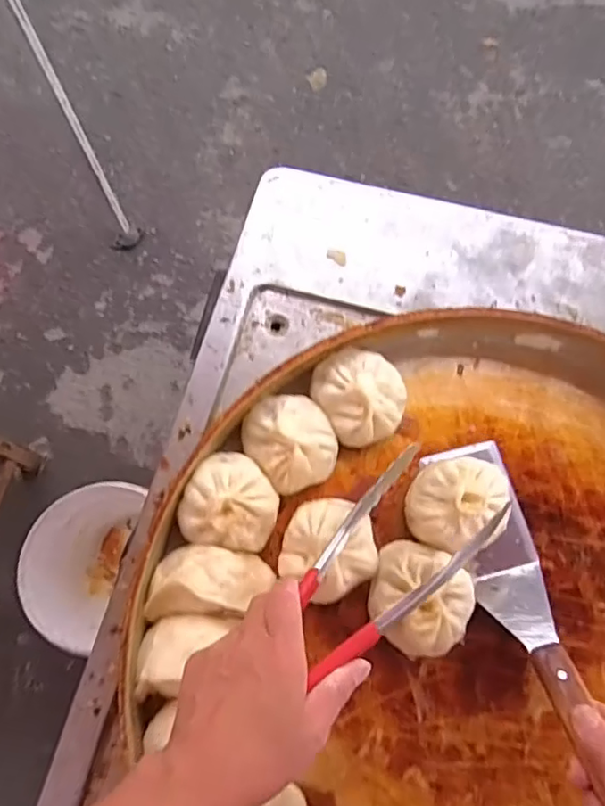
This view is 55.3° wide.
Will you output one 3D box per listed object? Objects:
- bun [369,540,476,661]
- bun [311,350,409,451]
[{"bbox_3d":[0.093,0.155,0.455,0.077,0.040,0.080,0,73,1],"label":"bun"},{"bbox_3d":[0.051,-0.008,0.506,0.072,0.048,0.085,-29,74,-8],"label":"bun"}]

